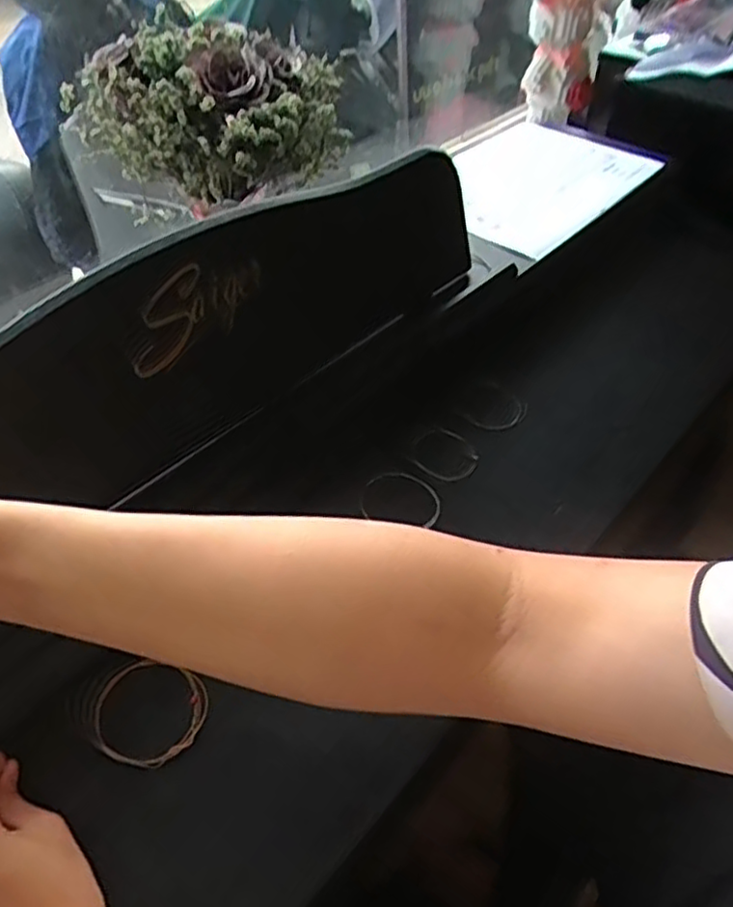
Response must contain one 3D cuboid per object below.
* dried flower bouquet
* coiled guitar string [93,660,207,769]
[{"bbox_3d":[-0.136,-0.330,0.655,0.191,0.127,0.187,12,47,13],"label":"dried flower bouquet"},{"bbox_3d":[-0.135,0.162,0.424,0.064,0.004,0.065,1,86,-7],"label":"coiled guitar string"}]

